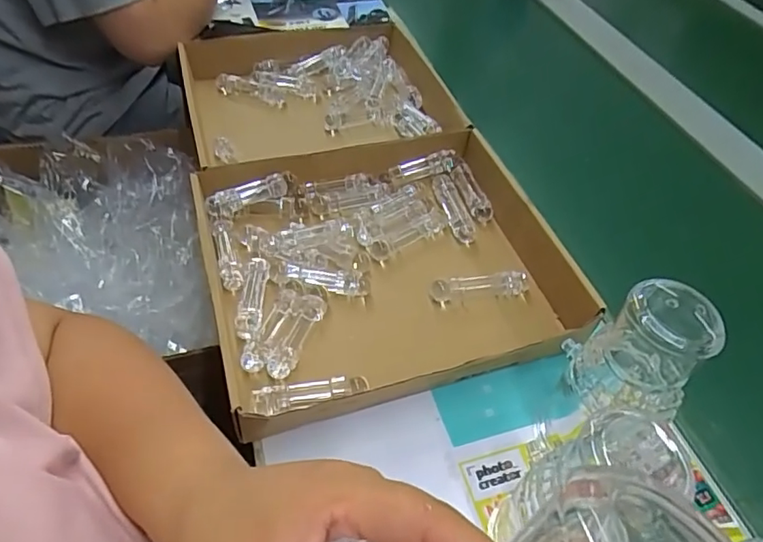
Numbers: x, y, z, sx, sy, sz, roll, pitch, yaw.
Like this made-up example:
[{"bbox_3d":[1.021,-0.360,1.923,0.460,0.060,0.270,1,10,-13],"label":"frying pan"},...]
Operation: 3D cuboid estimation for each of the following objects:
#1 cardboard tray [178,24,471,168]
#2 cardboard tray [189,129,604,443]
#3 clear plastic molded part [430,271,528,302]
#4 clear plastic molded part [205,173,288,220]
[{"bbox_3d":[-0.082,-0.204,0.700,0.321,0.094,0.285,-11,52,-13],"label":"cardboard tray"},{"bbox_3d":[0.005,-0.007,0.530,0.332,0.070,0.267,-13,52,-15],"label":"cardboard tray"},{"bbox_3d":[0.093,0.015,0.516,0.091,0.023,0.018,-4,51,-8],"label":"clear plastic molded part"},{"bbox_3d":[-0.135,-0.076,0.546,0.084,0.025,0.014,-21,55,-21],"label":"clear plastic molded part"}]

